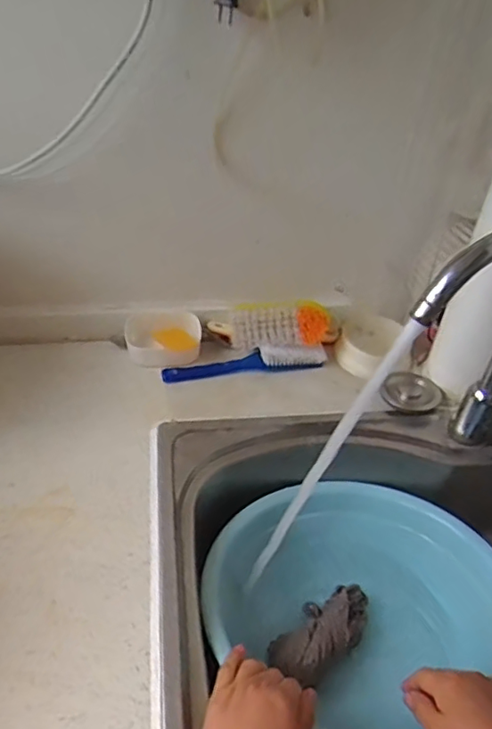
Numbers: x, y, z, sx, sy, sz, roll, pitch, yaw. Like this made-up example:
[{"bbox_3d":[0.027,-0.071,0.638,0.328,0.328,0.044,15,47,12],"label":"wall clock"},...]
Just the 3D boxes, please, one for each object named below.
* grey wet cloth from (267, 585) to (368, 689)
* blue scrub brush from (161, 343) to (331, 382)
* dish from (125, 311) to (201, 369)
[{"bbox_3d":[0.092,0.307,0.665,0.069,0.047,0.151,35,38,29],"label":"grey wet cloth"},{"bbox_3d":[0.000,-0.004,0.806,0.230,0.033,0.028,-4,43,-10],"label":"blue scrub brush"},{"bbox_3d":[-0.119,-0.036,0.822,0.107,0.036,0.088,-7,43,-13],"label":"dish"}]

